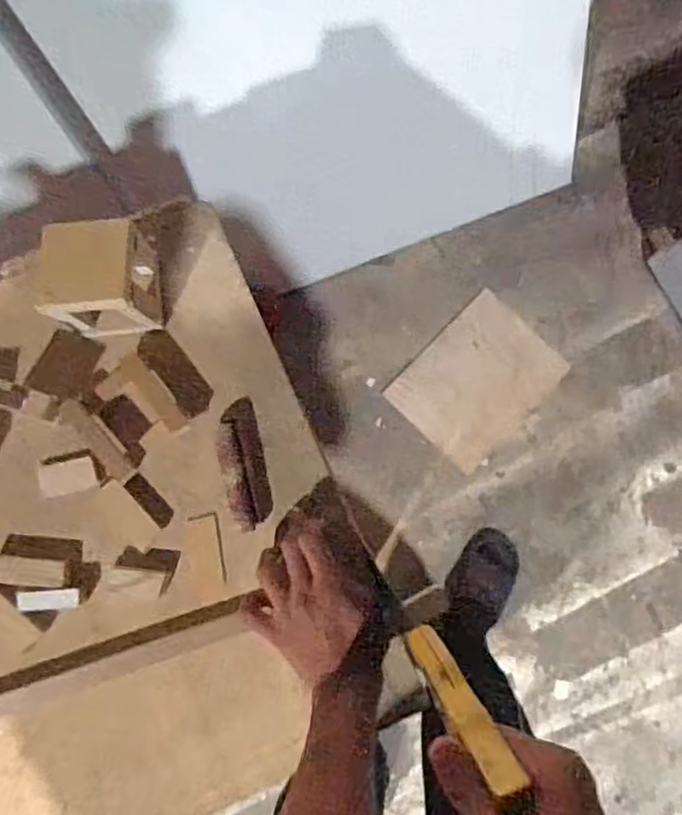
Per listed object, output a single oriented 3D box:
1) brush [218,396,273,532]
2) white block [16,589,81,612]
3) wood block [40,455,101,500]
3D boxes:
[{"bbox_3d":[-0.089,0.051,0.589,0.038,0.027,0.117,-12,82,-2],"label":"brush"},{"bbox_3d":[-0.257,0.169,0.563,0.049,0.008,0.017,-3,82,-1],"label":"white block"},{"bbox_3d":[-0.248,0.063,0.587,0.051,0.006,0.030,-12,82,-2],"label":"wood block"}]

